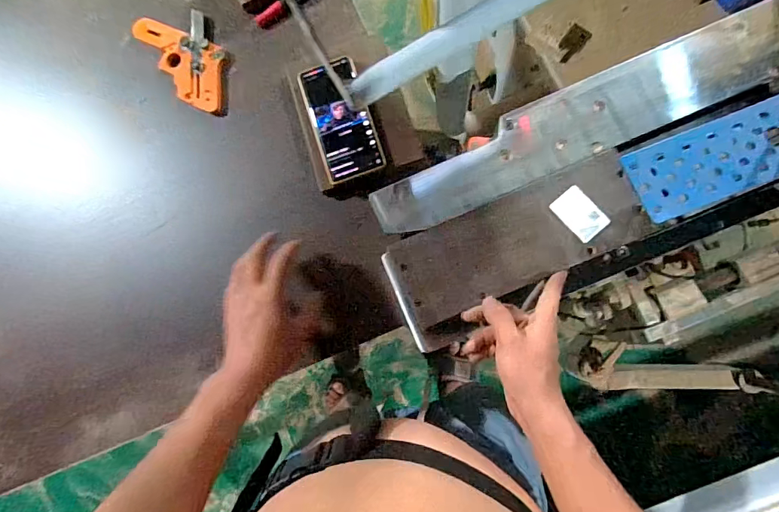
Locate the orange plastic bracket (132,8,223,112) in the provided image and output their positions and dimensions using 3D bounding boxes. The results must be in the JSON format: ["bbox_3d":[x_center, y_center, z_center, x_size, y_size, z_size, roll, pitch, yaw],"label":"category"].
[{"bbox_3d":[-0.293,-0.294,0.629,0.091,0.018,0.186,-38,81,0],"label":"orange plastic bracket"}]

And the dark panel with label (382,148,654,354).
[{"bbox_3d":[0.148,-0.011,0.515,0.303,0.016,0.129,-28,81,6],"label":"dark panel with label"}]

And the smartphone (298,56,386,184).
[{"bbox_3d":[-0.064,-0.181,0.565,0.076,0.008,0.163,-19,81,3],"label":"smartphone"}]

